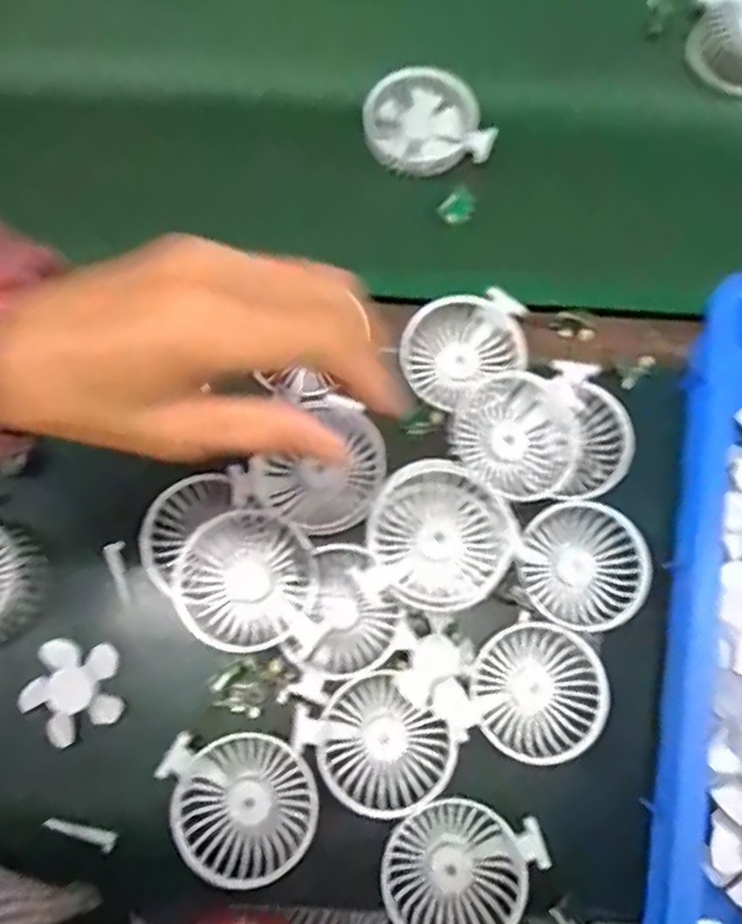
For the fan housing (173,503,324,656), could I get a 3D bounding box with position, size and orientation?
[{"bbox_3d":[-0.080,0.079,0.466,0.094,0.036,0.093,-2,97,-17],"label":"fan housing"}]

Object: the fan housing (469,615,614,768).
[{"bbox_3d":[0.116,0.161,0.488,0.090,0.027,0.088,-37,78,-8],"label":"fan housing"}]

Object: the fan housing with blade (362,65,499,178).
[{"bbox_3d":[0.046,-0.283,0.589,0.091,0.063,0.089,-24,76,-5],"label":"fan housing with blade"}]

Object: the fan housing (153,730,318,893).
[{"bbox_3d":[-0.085,0.227,0.463,0.090,0.018,0.095,-18,76,-4],"label":"fan housing"}]

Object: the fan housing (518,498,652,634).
[{"bbox_3d":[0.154,0.075,0.508,0.087,0.030,0.089,0,75,1],"label":"fan housing"}]

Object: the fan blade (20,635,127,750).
[{"bbox_3d":[-0.209,0.162,0.485,0.065,0.010,0.068,0,75,1],"label":"fan blade"}]

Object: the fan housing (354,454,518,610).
[{"bbox_3d":[0.043,0.053,0.464,0.093,0.031,0.101,0,75,1],"label":"fan housing"}]

